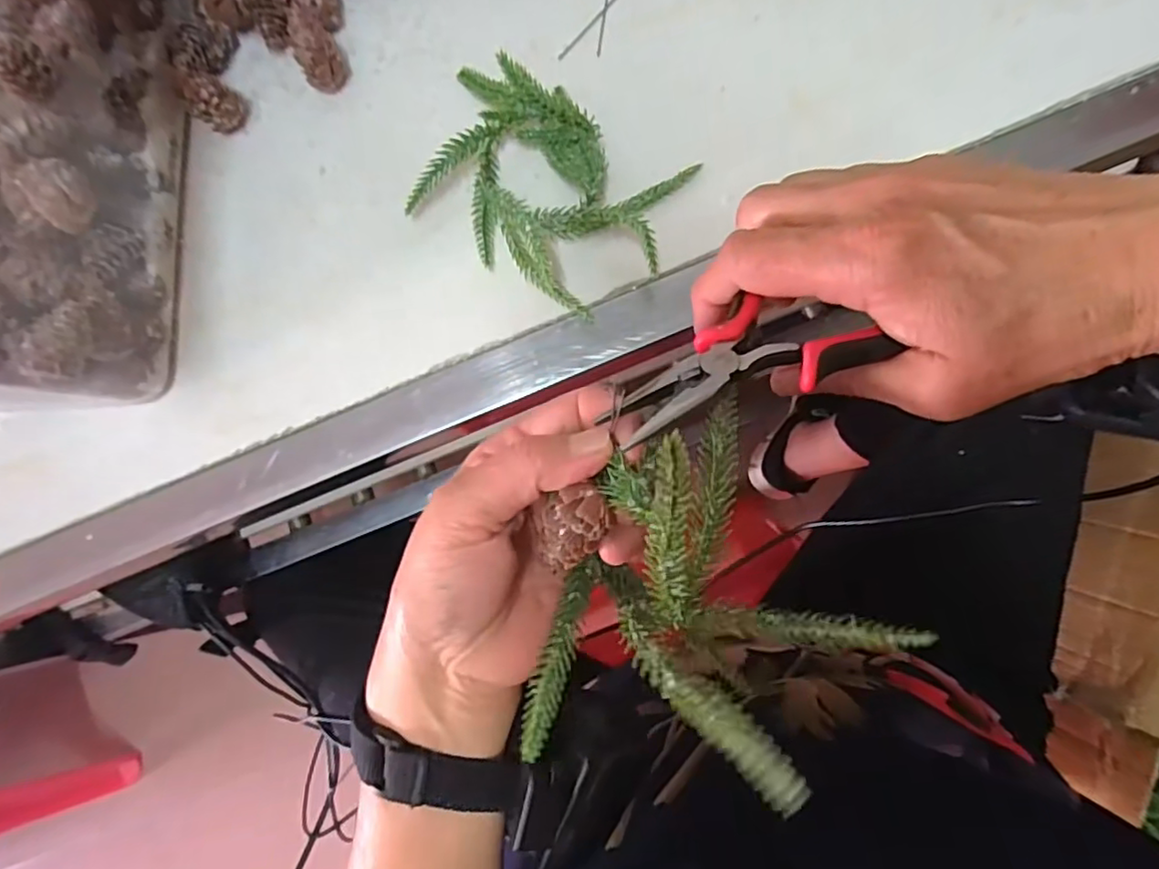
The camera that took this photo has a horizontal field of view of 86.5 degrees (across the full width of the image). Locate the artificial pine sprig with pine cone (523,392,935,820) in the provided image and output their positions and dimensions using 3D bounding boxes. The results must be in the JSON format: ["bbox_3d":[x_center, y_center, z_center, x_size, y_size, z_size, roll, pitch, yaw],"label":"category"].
[{"bbox_3d":[0.027,0.062,0.202,0.116,0.052,0.101,-35,82,2],"label":"artificial pine sprig with pine cone"}]

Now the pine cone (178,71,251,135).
[{"bbox_3d":[-0.191,-0.174,0.323,0.022,0.029,0.024,-1,84,6],"label":"pine cone"}]

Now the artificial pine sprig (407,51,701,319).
[{"bbox_3d":[-0.015,-0.122,0.296,0.129,0.035,0.092,31,88,8],"label":"artificial pine sprig"}]

